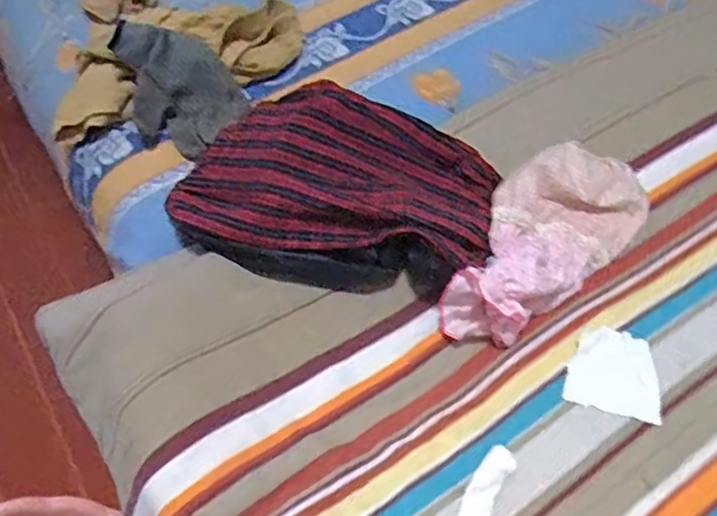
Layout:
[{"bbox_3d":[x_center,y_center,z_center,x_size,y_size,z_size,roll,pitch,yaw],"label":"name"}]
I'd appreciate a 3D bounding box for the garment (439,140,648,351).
[{"bbox_3d":[0.164,-0.021,0.573,0.238,0.060,0.110,-37,64,-20],"label":"garment"}]

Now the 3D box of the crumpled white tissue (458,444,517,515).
[{"bbox_3d":[0.094,0.185,0.472,0.028,0.017,0.086,26,61,19],"label":"crumpled white tissue"}]

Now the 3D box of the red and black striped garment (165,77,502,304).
[{"bbox_3d":[-0.030,-0.062,0.591,0.308,0.119,0.162,6,58,6],"label":"red and black striped garment"}]

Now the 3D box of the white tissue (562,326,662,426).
[{"bbox_3d":[0.216,0.096,0.528,0.074,0.005,0.074,14,58,12],"label":"white tissue"}]

